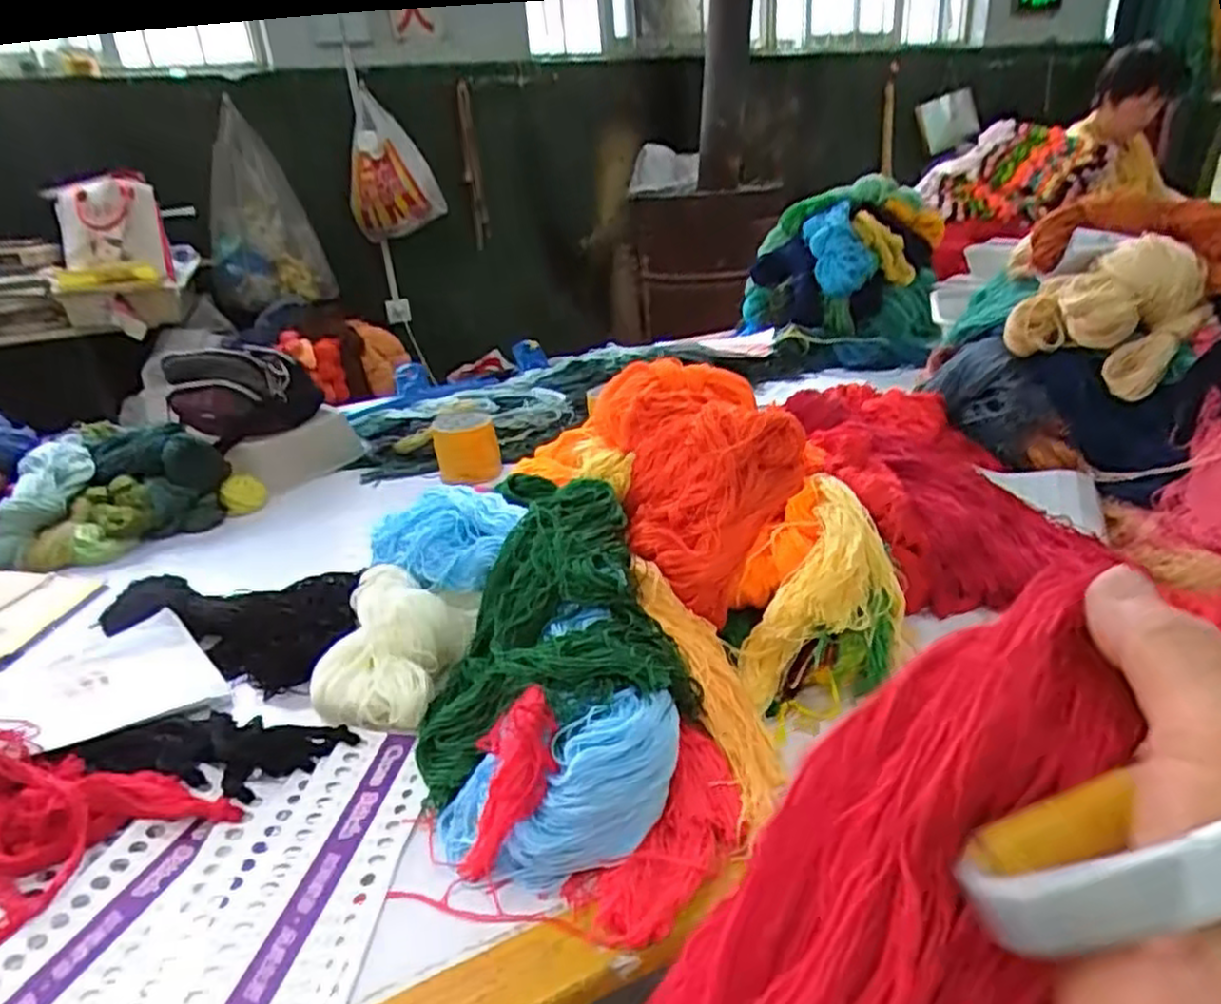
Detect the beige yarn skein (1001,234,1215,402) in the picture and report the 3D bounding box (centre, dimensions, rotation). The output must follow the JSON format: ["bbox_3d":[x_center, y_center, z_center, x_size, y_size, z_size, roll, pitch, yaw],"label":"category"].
[{"bbox_3d":[0.485,-0.181,0.748,0.168,0.130,0.066,10,29,29],"label":"beige yarn skein"}]

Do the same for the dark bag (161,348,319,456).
[{"bbox_3d":[-0.516,-0.152,1.054,0.198,0.121,0.072,-8,25,-7],"label":"dark bag"}]

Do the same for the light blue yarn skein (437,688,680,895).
[{"bbox_3d":[-0.032,0.173,0.463,0.157,0.071,0.083,-6,25,-3],"label":"light blue yarn skein"}]

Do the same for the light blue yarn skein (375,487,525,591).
[{"bbox_3d":[-0.144,0.030,0.677,0.141,0.049,0.096,14,31,35],"label":"light blue yarn skein"}]

